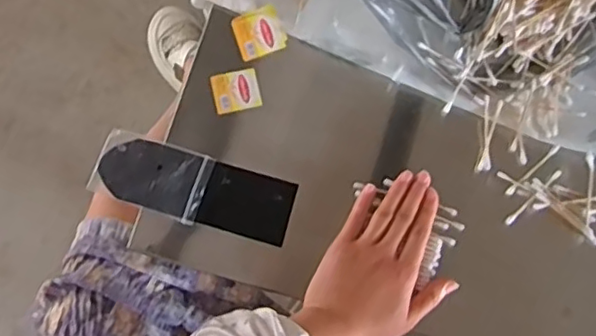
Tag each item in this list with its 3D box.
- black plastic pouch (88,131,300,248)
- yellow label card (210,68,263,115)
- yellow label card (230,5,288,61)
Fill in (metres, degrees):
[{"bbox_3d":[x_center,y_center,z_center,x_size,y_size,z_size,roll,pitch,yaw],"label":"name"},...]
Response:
[{"bbox_3d":[-0.095,0.019,0.562,0.180,0.009,0.064,18,80,-2],"label":"black plastic pouch"},{"bbox_3d":[-0.059,-0.074,0.588,0.045,0.004,0.041,-12,76,-10],"label":"yellow label card"},{"bbox_3d":[-0.038,-0.133,0.596,0.046,0.005,0.045,-21,90,1],"label":"yellow label card"}]

